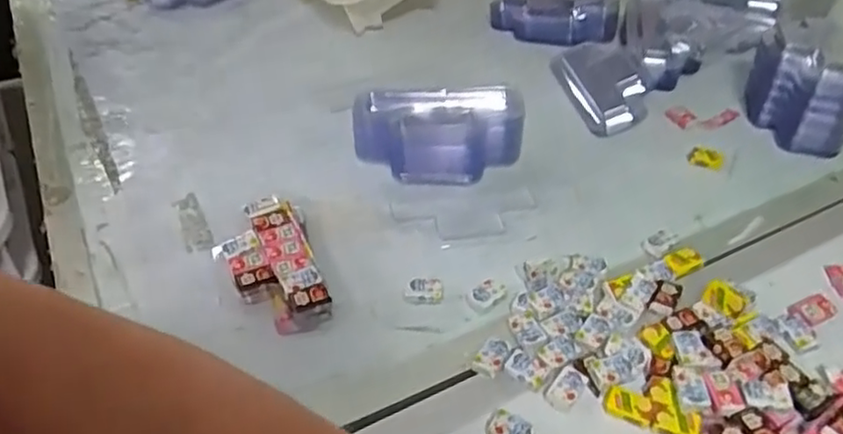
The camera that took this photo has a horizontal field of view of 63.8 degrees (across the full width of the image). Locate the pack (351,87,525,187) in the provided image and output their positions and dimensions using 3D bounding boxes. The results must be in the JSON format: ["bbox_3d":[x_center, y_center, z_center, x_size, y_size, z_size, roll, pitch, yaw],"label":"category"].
[{"bbox_3d":[0.015,-0.069,0.573,0.138,0.057,0.059,-4,42,-5],"label":"pack"}]

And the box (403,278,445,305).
[{"bbox_3d":[0.002,0.051,0.470,0.027,0.009,0.020,-2,42,-2],"label":"box"}]

